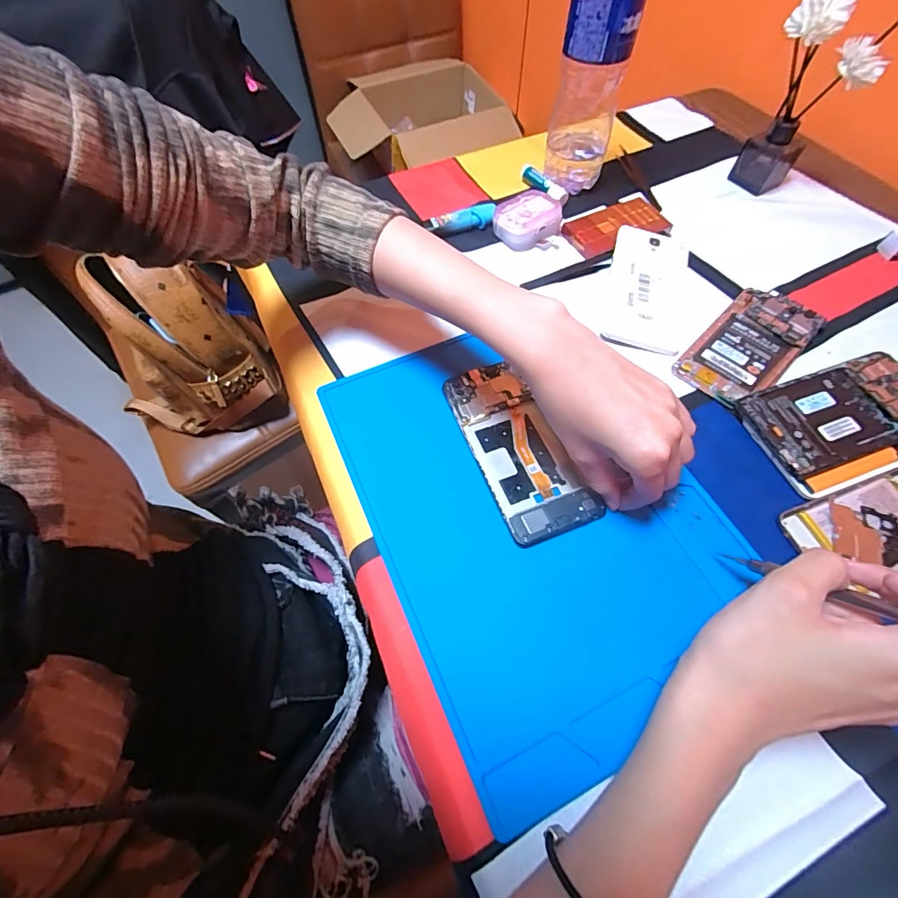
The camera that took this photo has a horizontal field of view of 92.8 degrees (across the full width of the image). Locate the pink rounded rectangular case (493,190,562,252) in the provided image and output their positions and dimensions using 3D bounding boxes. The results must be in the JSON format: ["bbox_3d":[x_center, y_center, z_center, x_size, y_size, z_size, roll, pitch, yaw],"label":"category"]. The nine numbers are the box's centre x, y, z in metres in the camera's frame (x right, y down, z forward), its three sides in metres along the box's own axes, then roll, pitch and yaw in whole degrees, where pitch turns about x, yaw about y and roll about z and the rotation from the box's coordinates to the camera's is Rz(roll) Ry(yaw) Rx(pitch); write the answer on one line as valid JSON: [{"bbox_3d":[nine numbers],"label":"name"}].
[{"bbox_3d":[0.079,-0.238,0.446,0.065,0.031,0.055,-34,66,-16],"label":"pink rounded rectangular case"}]

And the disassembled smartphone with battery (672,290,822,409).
[{"bbox_3d":[0.263,-0.092,0.373,0.070,0.009,0.140,41,69,20],"label":"disassembled smartphone with battery"}]

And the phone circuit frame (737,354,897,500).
[{"bbox_3d":[0.309,-0.022,0.331,0.145,0.014,0.084,-18,63,-9],"label":"phone circuit frame"}]

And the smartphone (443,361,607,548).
[{"bbox_3d":[0.050,-0.002,0.327,0.064,0.007,0.150,-20,63,-10],"label":"smartphone"}]

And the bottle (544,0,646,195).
[{"bbox_3d":[0.140,-0.370,0.410,0.065,0.222,0.062,12,62,7],"label":"bottle"}]

